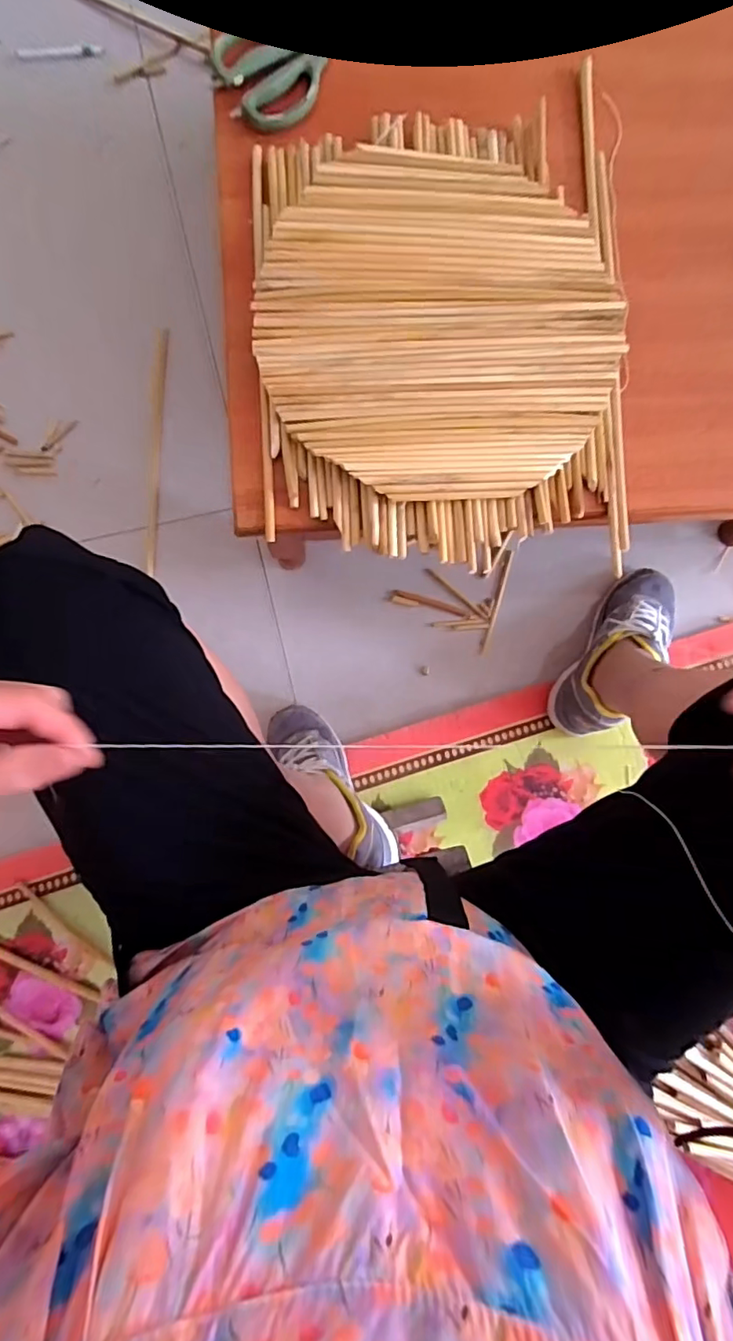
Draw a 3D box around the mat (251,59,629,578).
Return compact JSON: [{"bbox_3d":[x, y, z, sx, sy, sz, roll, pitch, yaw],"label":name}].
[{"bbox_3d":[0.074,-0.326,0.526,0.356,0.035,0.433,1,86,-1],"label":"mat"}]

